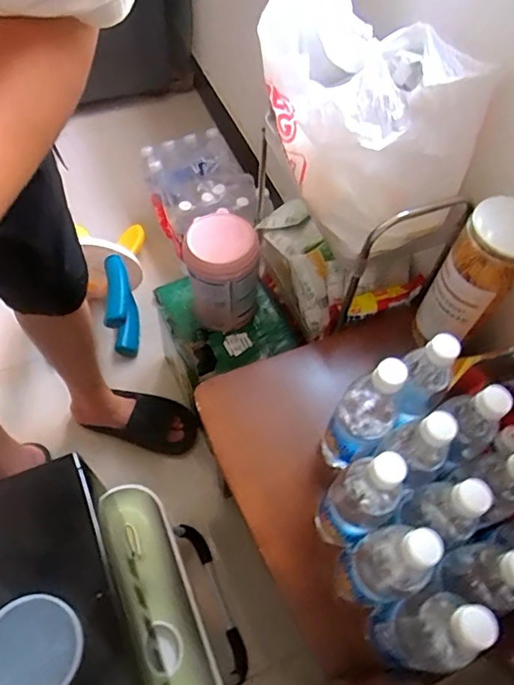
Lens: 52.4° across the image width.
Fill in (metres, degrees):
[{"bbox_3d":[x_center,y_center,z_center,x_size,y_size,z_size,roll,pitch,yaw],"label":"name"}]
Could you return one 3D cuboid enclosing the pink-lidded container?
[{"bbox_3d":[-0.061,-0.118,0.939,0.123,0.191,0.110,-26,64,-18],"label":"pink-lidded container"}]

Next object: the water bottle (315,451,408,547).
[{"bbox_3d":[0.112,0.168,0.566,0.062,0.215,0.065,2,59,-3],"label":"water bottle"}]

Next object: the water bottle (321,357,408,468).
[{"bbox_3d":[0.128,0.091,0.628,0.067,0.248,0.073,32,62,14],"label":"water bottle"}]

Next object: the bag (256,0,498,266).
[{"bbox_3d":[0.140,-0.304,0.701,0.196,0.215,0.299,-35,67,-22],"label":"bag"}]

